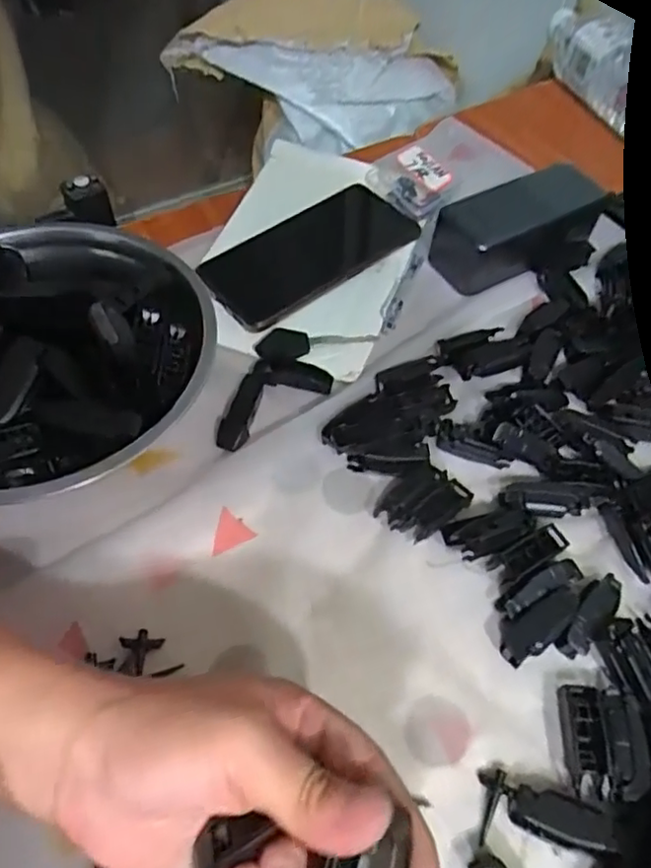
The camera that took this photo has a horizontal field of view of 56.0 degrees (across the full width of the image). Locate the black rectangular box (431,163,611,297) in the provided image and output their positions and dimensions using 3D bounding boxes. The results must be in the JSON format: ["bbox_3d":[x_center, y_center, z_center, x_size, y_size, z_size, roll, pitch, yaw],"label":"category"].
[{"bbox_3d":[0.147,-0.160,0.464,0.122,0.051,0.057,-23,61,-16],"label":"black rectangular box"}]

